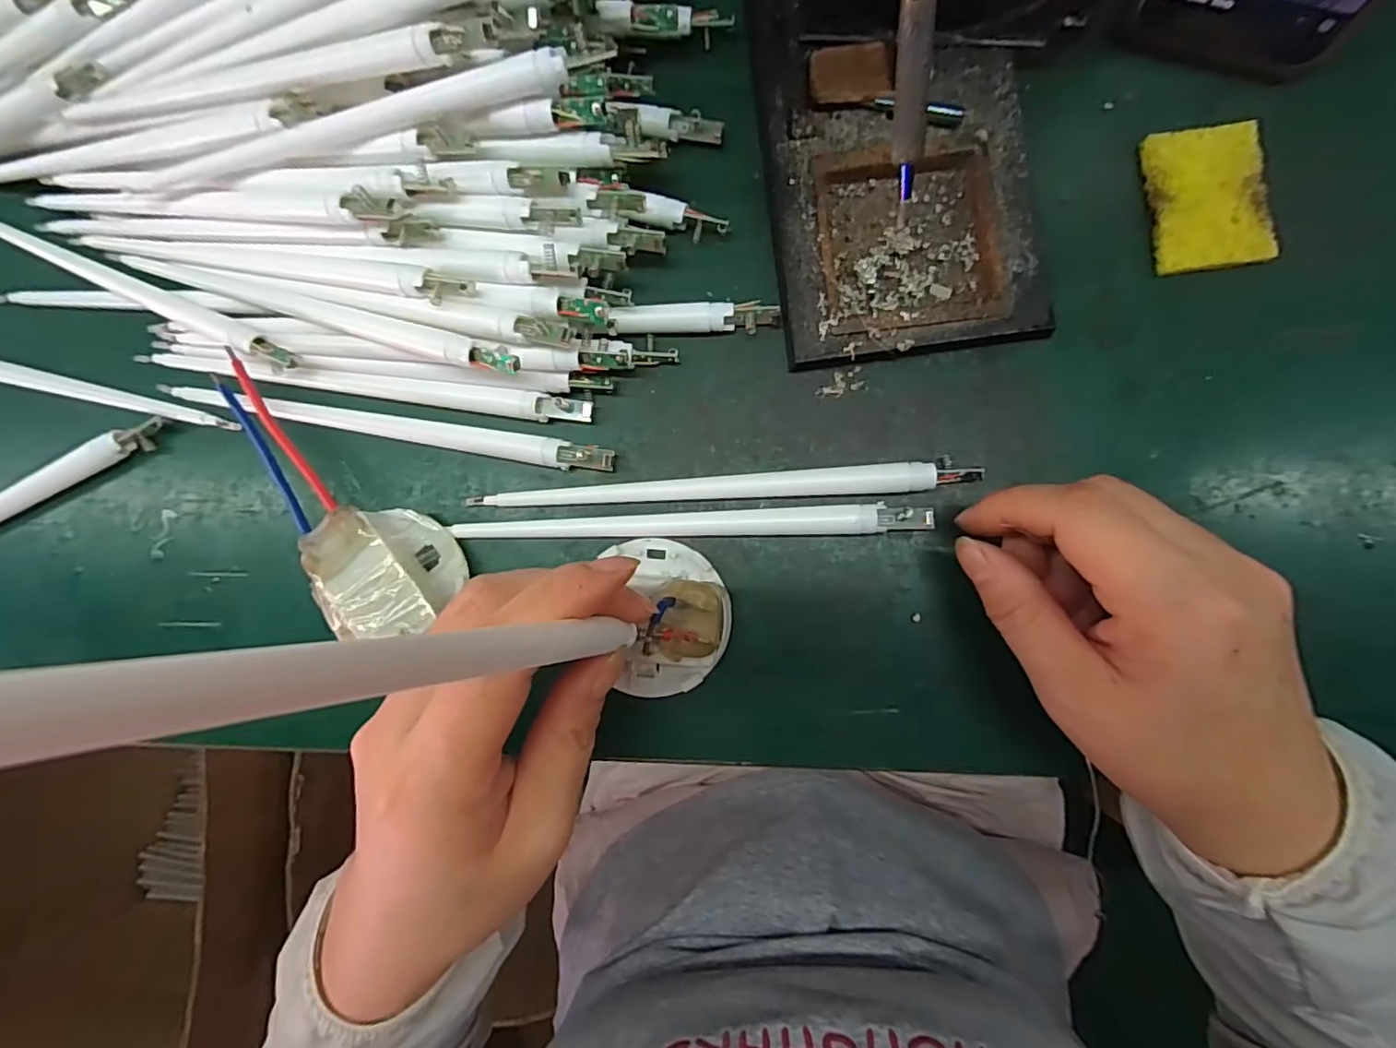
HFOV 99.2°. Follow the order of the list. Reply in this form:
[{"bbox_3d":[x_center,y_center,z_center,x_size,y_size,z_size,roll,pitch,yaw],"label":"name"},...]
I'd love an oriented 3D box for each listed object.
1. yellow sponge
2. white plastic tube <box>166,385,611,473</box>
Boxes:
[{"bbox_3d":[0.199,-0.128,0.233,0.040,0.009,0.055,-4,86,3],"label":"yellow sponge"},{"bbox_3d":[-0.133,-0.042,0.247,0.199,0.017,0.011,10,87,4],"label":"white plastic tube"}]

